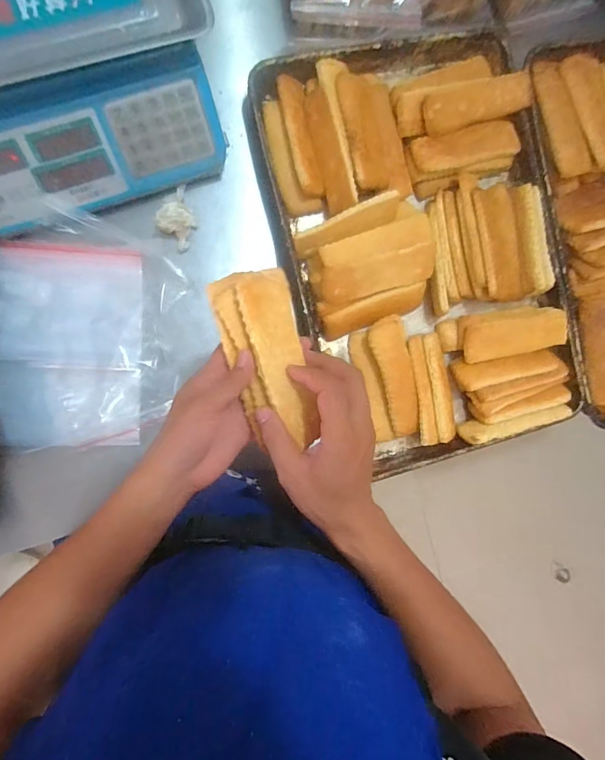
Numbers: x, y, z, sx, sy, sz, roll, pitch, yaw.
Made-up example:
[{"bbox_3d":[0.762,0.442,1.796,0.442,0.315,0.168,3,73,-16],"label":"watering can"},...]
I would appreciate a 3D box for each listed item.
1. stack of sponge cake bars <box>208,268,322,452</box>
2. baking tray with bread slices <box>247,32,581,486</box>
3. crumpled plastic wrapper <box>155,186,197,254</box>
[{"bbox_3d":[-0.027,-0.018,0.390,0.069,0.028,0.158,-21,101,-8],"label":"stack of sponge cake bars"},{"bbox_3d":[0.192,-0.191,0.642,0.410,0.067,0.602,-16,94,-9],"label":"baking tray with bread slices"},{"bbox_3d":[-0.174,-0.223,0.593,0.053,0.037,0.084,-16,93,-9],"label":"crumpled plastic wrapper"}]

